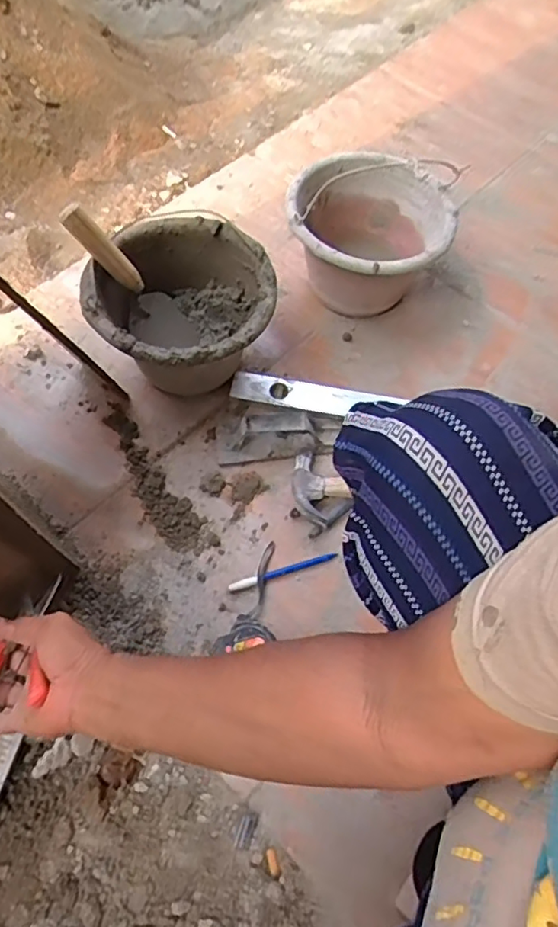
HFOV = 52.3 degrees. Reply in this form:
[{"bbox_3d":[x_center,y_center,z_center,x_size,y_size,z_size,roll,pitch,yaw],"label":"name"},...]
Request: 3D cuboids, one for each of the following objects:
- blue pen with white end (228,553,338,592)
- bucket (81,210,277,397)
[{"bbox_3d":[0.005,0.142,0.744,0.145,0.009,0.012,-15,66,-10],"label":"blue pen with white end"},{"bbox_3d":[-0.138,-0.205,0.830,0.236,0.184,0.249,1,64,-2],"label":"bucket"}]

